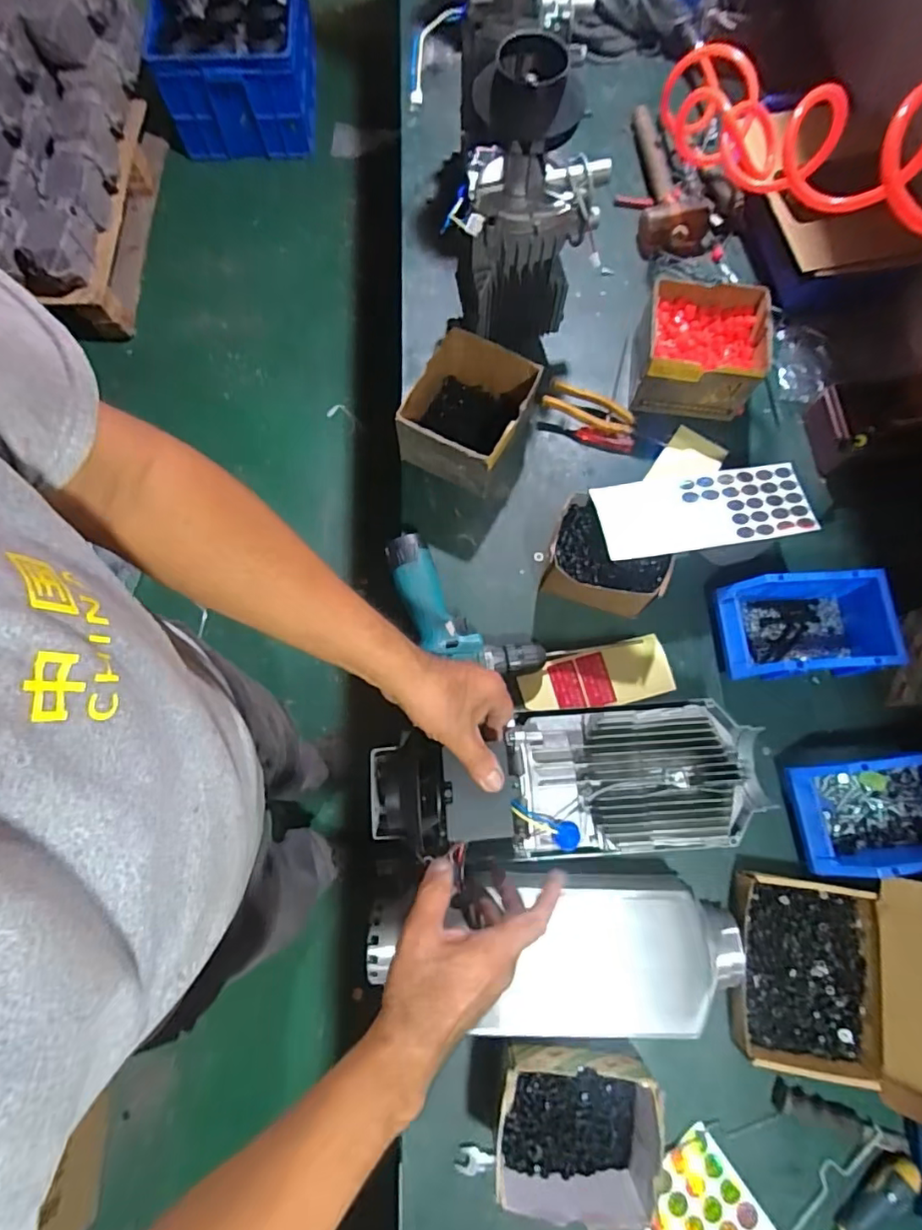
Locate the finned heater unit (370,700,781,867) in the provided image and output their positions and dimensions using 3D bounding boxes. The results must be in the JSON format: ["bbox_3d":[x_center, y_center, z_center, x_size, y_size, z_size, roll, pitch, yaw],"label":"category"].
[{"bbox_3d":[0.103,0.159,0.538,0.381,0.088,0.127,-5,75,0],"label":"finned heater unit"}]

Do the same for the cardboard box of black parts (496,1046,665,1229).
[{"bbox_3d":[0.107,0.477,0.552,0.147,0.101,0.124,3,75,-1],"label":"cardboard box of black parts"}]

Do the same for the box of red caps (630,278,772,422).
[{"bbox_3d":[0.321,-0.356,0.773,0.152,0.094,0.146,9,75,1],"label":"box of red caps"}]

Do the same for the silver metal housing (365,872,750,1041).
[{"bbox_3d":[0.112,0.351,0.602,0.372,0.079,0.143,2,75,-1],"label":"silver metal housing"}]

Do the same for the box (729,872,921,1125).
[{"bbox_3d":[0.397,0.359,0.552,0.203,0.150,0.202,10,75,1],"label":"box"}]

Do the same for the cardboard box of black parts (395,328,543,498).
[{"bbox_3d":[0.011,-0.259,0.747,0.144,0.111,0.156,22,75,4],"label":"cardboard box of black parts"}]

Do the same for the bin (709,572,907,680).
[{"bbox_3d":[0.415,0.015,0.687,0.195,0.074,0.117,-2,75,-2],"label":"bin"}]

